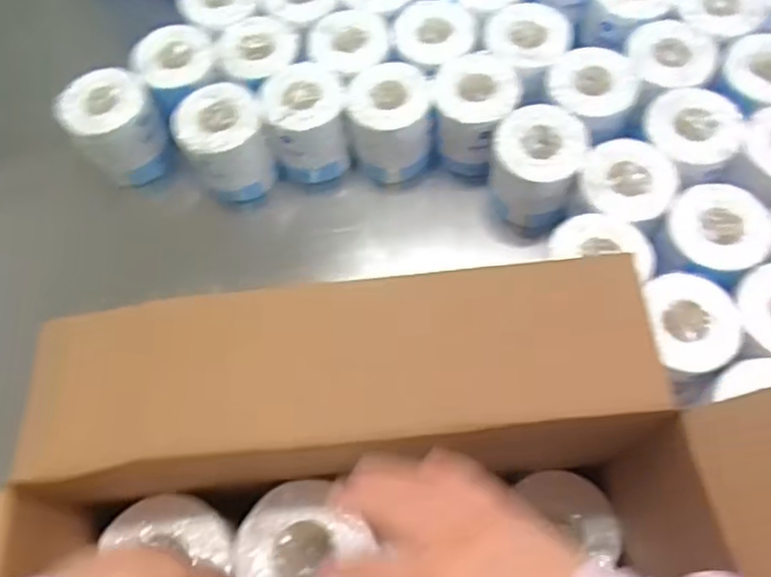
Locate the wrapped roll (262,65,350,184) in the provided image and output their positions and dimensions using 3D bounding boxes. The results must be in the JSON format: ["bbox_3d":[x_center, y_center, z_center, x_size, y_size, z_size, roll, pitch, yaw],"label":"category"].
[{"bbox_3d":[-0.092,-0.203,0.827,0.088,0.114,0.095,-1,66,3],"label":"wrapped roll"}]

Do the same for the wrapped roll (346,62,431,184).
[{"bbox_3d":[0.006,-0.198,0.824,0.097,0.119,0.097,1,66,4],"label":"wrapped roll"}]

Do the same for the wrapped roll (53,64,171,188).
[{"bbox_3d":[-0.335,-0.202,0.842,0.102,0.101,0.106,-39,70,-13],"label":"wrapped roll"}]

